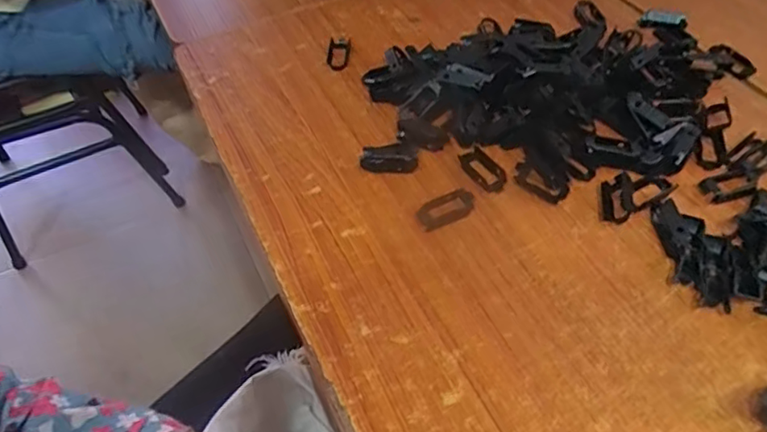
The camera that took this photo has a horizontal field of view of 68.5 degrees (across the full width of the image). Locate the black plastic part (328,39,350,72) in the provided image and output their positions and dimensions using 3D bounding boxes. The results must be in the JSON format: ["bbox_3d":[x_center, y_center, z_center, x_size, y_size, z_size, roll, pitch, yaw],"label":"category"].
[{"bbox_3d":[-0.048,-0.179,0.614,0.022,0.007,0.059,1,51,3],"label":"black plastic part"}]

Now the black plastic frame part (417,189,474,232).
[{"bbox_3d":[0.054,-0.006,0.476,0.051,0.004,0.028,-20,52,-13],"label":"black plastic frame part"}]

